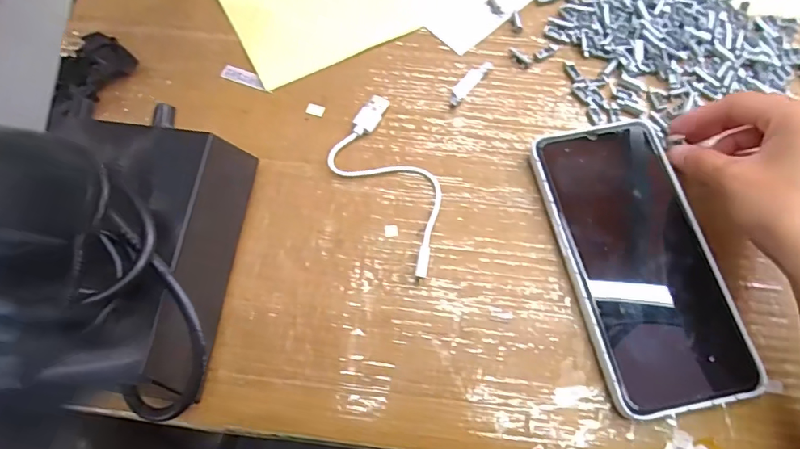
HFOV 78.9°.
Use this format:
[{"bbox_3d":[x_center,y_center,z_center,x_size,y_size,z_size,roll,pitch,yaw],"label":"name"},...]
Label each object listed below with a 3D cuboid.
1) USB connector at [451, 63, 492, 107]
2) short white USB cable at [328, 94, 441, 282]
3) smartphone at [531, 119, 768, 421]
[{"bbox_3d":[0.046,-0.096,0.325,0.010,0.004,0.042,39,72,15],"label":"USB connector"},{"bbox_3d":[-0.006,-0.024,0.293,0.051,0.008,0.120,-25,69,-10],"label":"short white USB cable"},{"bbox_3d":[0.132,0.017,0.274,0.077,0.014,0.162,-10,67,-5],"label":"smartphone"}]

